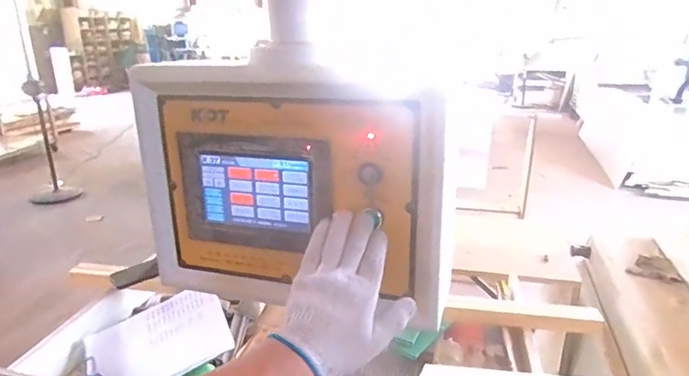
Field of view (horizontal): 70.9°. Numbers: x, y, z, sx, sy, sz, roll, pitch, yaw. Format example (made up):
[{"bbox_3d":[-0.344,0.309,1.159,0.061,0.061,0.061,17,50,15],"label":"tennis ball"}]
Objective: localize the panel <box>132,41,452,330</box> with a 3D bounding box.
[{"bbox_3d":[-0.077,0.004,0.617,0.406,0.315,0.080,4,20,13],"label":"panel"}]

